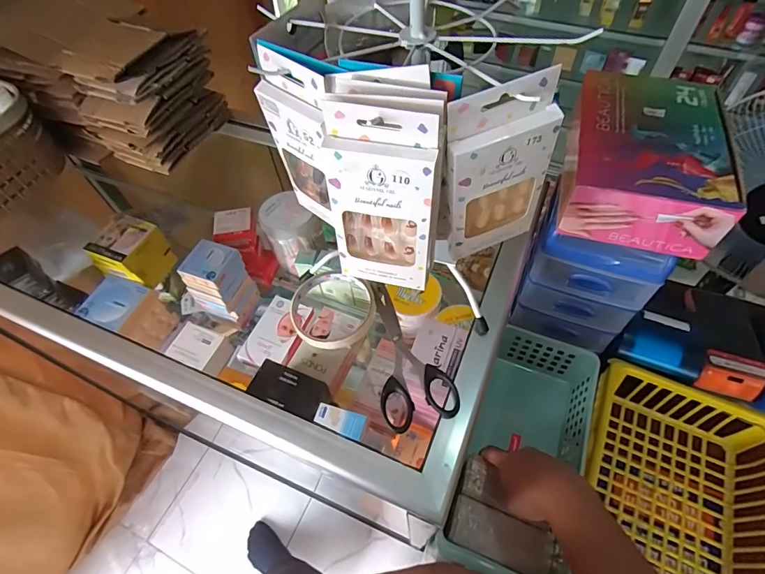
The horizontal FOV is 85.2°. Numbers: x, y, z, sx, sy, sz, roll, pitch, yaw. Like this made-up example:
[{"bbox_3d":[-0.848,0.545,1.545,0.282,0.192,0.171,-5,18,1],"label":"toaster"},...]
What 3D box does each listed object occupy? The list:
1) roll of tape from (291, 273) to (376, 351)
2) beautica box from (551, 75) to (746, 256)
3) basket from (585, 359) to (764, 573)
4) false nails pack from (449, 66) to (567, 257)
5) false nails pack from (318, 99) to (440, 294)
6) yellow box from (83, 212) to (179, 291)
[{"bbox_3d":[-0.050,0.022,0.419,0.084,0.015,0.083,-2,56,2],"label":"roll of tape"},{"bbox_3d":[0.274,-0.140,0.446,0.148,0.063,0.203,15,58,13],"label":"beautica box"},{"bbox_3d":[0.343,0.243,0.501,0.199,0.081,0.247,21,60,17],"label":"basket"},{"bbox_3d":[0.077,-0.071,0.282,0.075,0.135,0.016,-18,57,-9],"label":"false nails pack"},{"bbox_3d":[0.001,-0.051,0.276,0.069,0.133,0.022,12,57,11],"label":"false nails pack"},{"bbox_3d":[-0.423,-0.058,0.705,0.085,0.091,0.090,19,59,16],"label":"yellow box"}]

